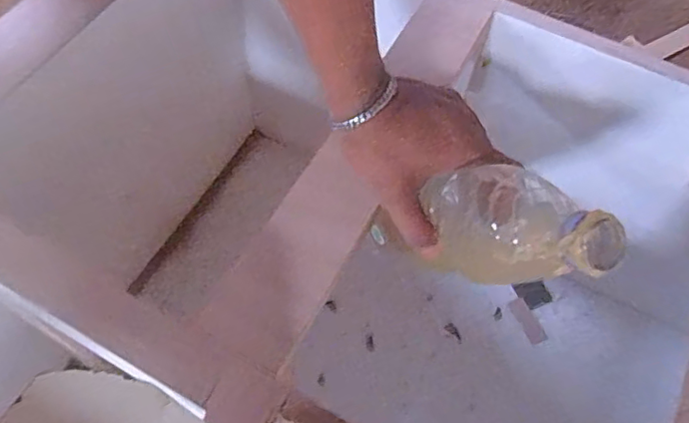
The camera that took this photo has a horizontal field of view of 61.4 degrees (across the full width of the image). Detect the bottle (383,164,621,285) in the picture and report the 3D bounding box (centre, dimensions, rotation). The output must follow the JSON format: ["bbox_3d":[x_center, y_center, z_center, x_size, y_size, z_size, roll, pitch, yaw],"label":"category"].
[{"bbox_3d":[0.094,0.008,0.369,0.058,0.054,0.163,-40,24,-23],"label":"bottle"}]

